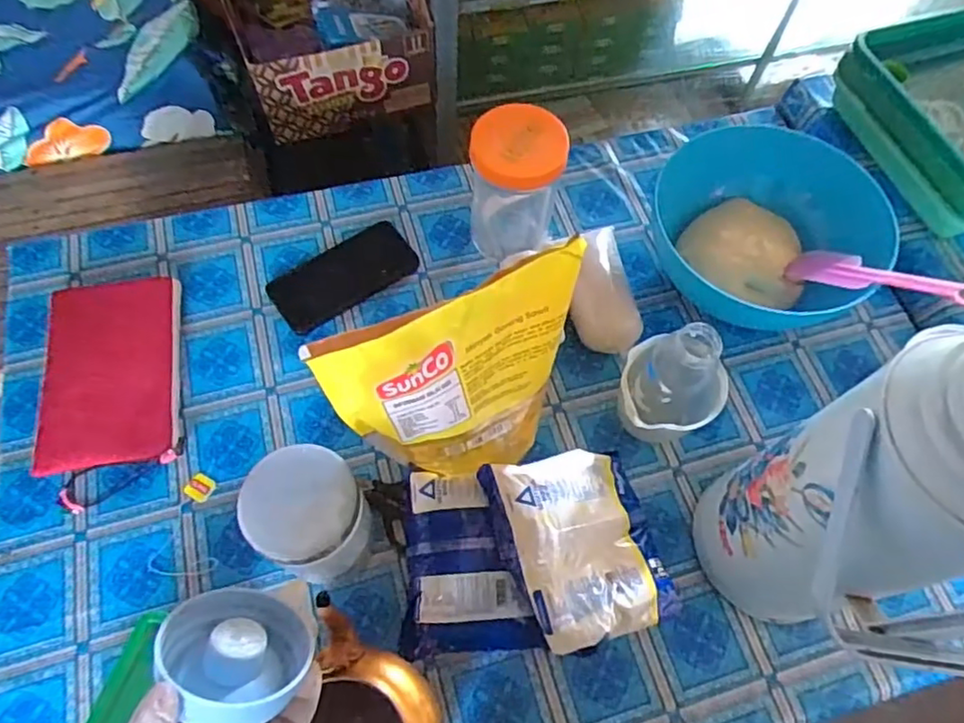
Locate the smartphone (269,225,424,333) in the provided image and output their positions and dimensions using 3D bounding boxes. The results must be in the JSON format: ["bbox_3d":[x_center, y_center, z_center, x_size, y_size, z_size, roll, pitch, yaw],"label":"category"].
[{"bbox_3d":[-0.160,-0.101,0.727,0.166,0.013,0.080,-33,70,-16],"label":"smartphone"}]

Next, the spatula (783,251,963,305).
[{"bbox_3d":[0.398,-0.085,0.622,0.044,0.018,0.186,-38,33,-18],"label":"spatula"}]

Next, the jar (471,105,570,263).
[{"bbox_3d":[0.035,-0.185,0.687,0.091,0.157,0.084,1,65,-2],"label":"jar"}]

